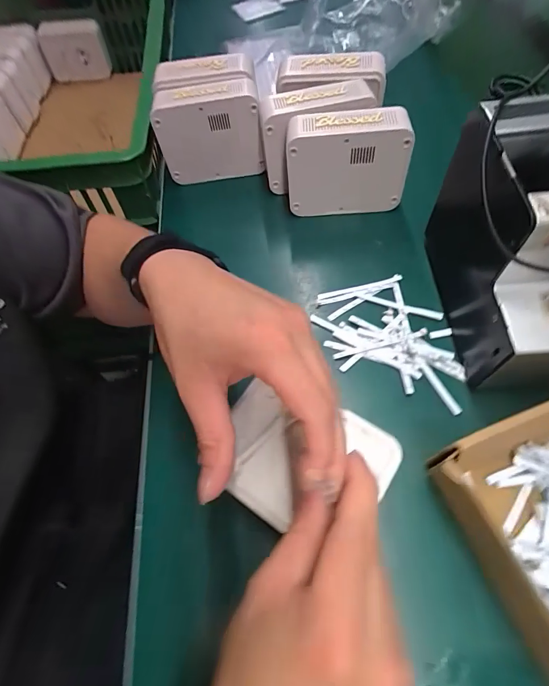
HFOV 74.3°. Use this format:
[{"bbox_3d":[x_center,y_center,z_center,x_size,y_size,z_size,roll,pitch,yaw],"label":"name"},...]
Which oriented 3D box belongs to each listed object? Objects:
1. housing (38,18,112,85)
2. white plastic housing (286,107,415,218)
[{"bbox_3d":[-0.440,-0.645,0.803,0.130,0.098,0.044,-13,62,-5],"label":"housing"},{"bbox_3d":[0.077,-0.197,0.400,0.131,0.100,0.043,0,62,2],"label":"white plastic housing"}]

